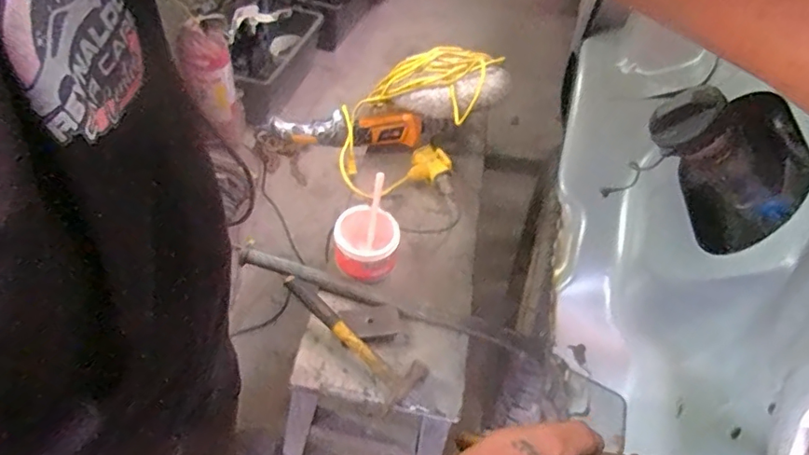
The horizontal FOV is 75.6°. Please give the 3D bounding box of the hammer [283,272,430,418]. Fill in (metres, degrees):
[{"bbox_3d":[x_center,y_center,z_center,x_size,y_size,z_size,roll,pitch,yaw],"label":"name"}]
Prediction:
[{"bbox_3d":[-0.086,0.163,0.790,0.251,0.027,0.076,39,60,14],"label":"hammer"}]

